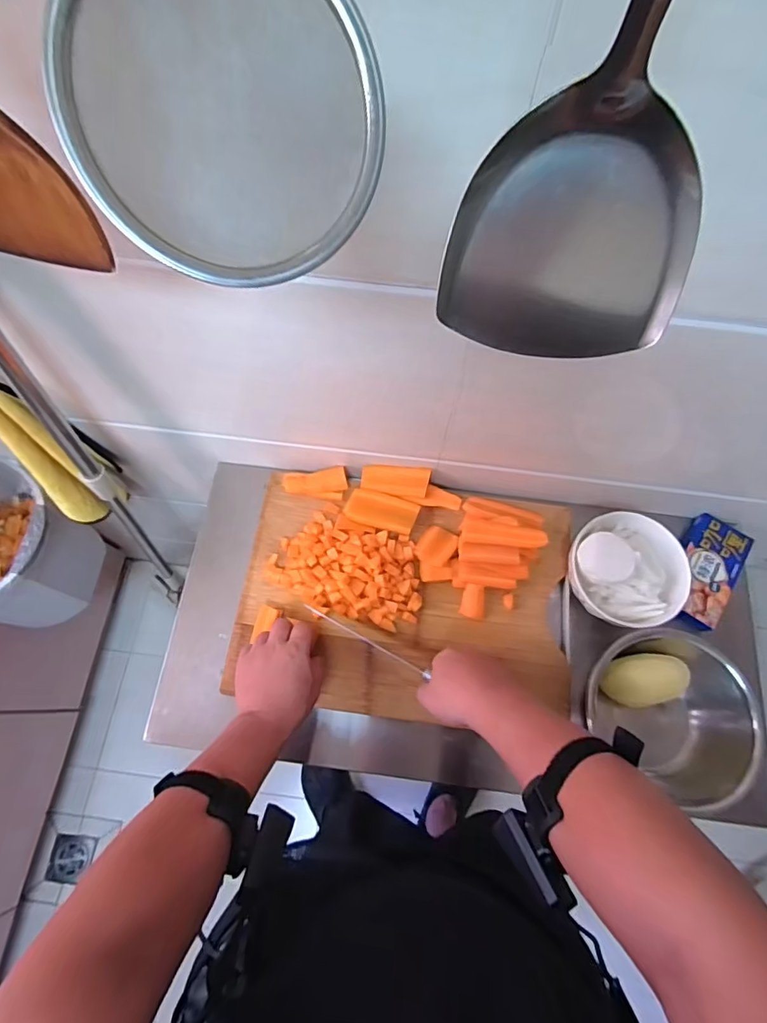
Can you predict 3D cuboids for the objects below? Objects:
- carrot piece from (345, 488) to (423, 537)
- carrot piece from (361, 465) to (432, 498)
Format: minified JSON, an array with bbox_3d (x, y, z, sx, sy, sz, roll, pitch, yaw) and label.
[{"bbox_3d":[-0.003,0.000,0.717,0.101,0.007,0.049,14,70,4],"label":"carrot piece"},{"bbox_3d":[0.017,-0.045,0.724,0.096,0.006,0.041,5,90,2],"label":"carrot piece"}]

